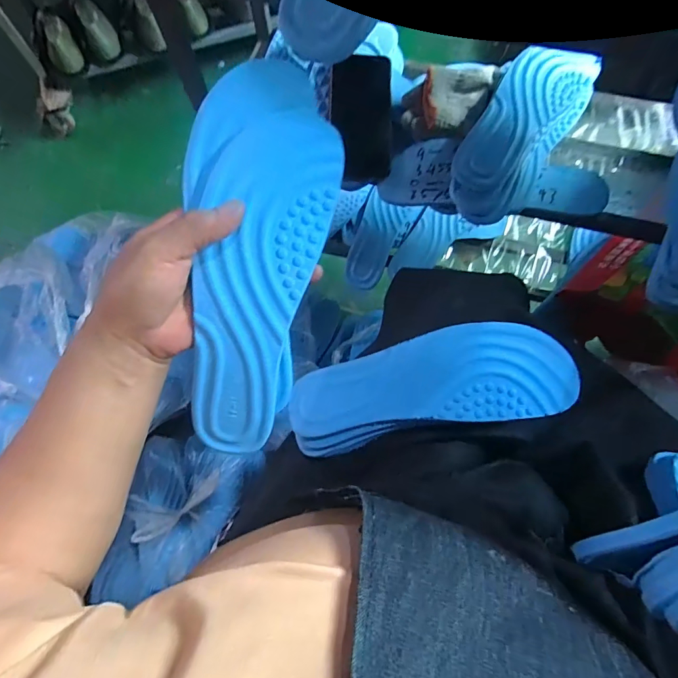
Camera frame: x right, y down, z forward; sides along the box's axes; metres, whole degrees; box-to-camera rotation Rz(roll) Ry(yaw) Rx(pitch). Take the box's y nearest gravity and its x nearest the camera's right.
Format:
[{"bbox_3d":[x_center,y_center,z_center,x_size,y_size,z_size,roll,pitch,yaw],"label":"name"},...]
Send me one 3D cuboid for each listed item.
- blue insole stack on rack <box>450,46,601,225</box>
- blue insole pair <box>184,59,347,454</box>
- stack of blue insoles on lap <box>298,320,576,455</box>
[{"bbox_3d":[0.209,-0.239,0.468,0.088,0.043,0.244,33,77,11],"label":"blue insole stack on rack"},{"bbox_3d":[-0.061,-0.047,0.289,0.094,0.036,0.271,10,100,5],"label":"blue insole pair"},{"bbox_3d":[0.077,0.041,0.370,0.247,0.032,0.084,-13,72,11],"label":"stack of blue insoles on lap"}]

